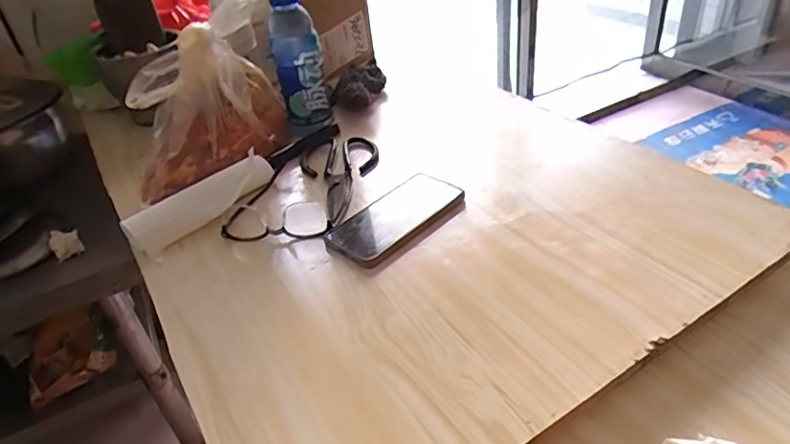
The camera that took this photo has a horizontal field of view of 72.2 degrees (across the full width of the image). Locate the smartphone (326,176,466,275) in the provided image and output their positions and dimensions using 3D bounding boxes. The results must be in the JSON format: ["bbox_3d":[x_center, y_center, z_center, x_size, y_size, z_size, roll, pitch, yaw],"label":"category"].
[{"bbox_3d":[0.005,-0.005,0.616,0.160,0.020,0.079,-32,42,-28],"label":"smartphone"}]

